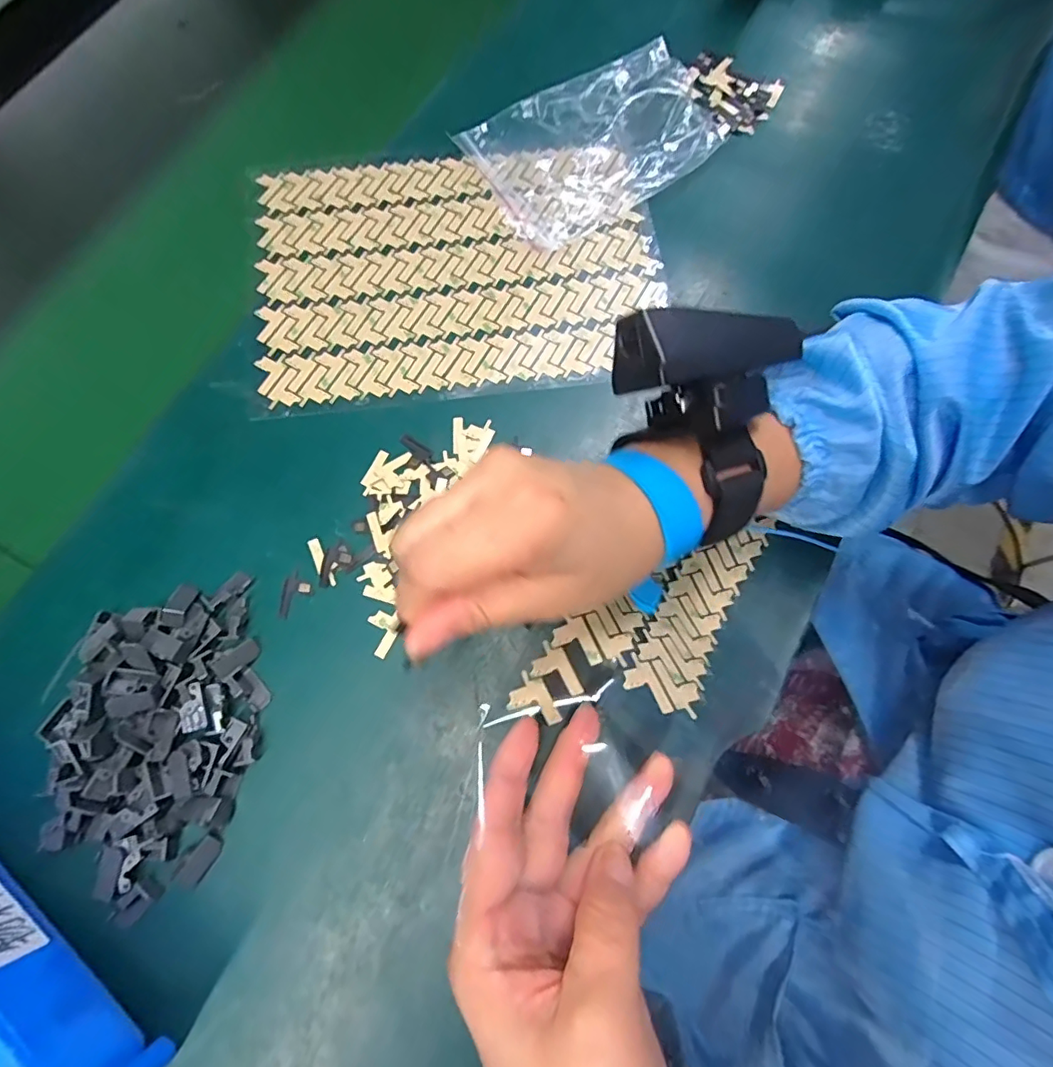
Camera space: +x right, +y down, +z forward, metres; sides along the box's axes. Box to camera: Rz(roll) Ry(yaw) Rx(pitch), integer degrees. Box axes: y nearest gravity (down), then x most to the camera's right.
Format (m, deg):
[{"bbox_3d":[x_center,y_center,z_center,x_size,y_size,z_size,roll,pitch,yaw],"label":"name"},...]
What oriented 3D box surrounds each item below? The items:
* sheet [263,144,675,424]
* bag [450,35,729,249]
[{"bbox_3d":[-0.041,-0.162,0.329,0.240,0.009,0.167,-6,75,-1],"label":"sheet"},{"bbox_3d":[0.041,-0.252,0.340,0.148,0.028,0.103,-32,77,-8],"label":"bag"}]

